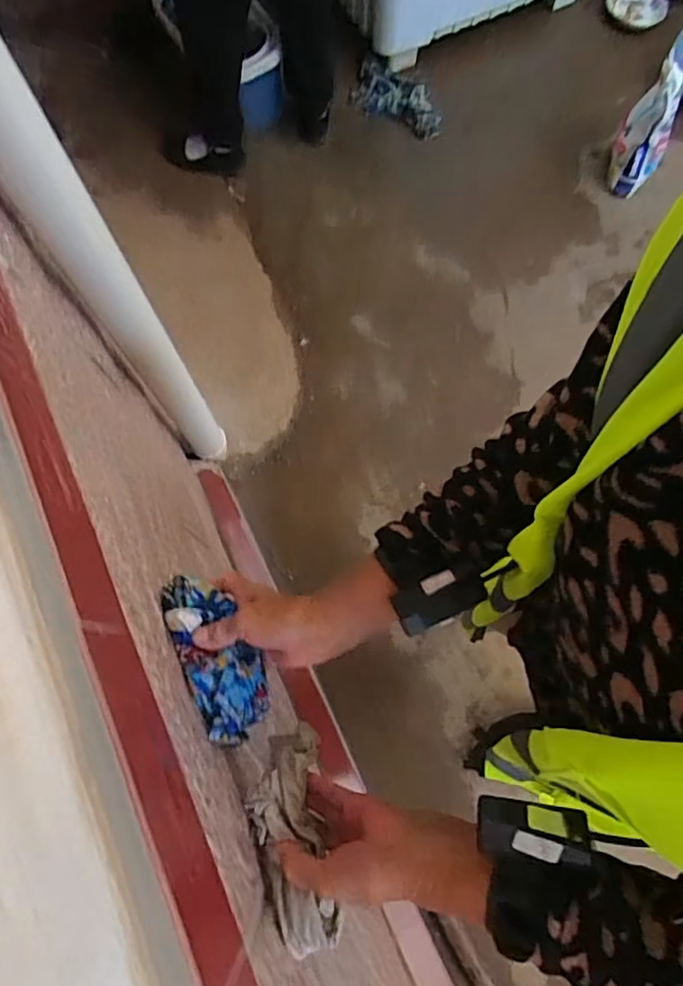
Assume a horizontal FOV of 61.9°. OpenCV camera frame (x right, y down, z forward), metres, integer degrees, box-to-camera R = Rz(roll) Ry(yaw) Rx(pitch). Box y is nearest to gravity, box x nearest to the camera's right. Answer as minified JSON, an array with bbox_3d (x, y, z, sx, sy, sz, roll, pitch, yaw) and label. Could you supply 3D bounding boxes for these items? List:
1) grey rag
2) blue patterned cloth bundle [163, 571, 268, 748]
[{"bbox_3d":[-0.042,0.274,0.462,0.063,0.037,0.156,-8,60,-1],"label":"grey rag"},{"bbox_3d":[-0.111,0.137,0.491,0.060,0.044,0.147,-27,76,-6],"label":"blue patterned cloth bundle"}]

